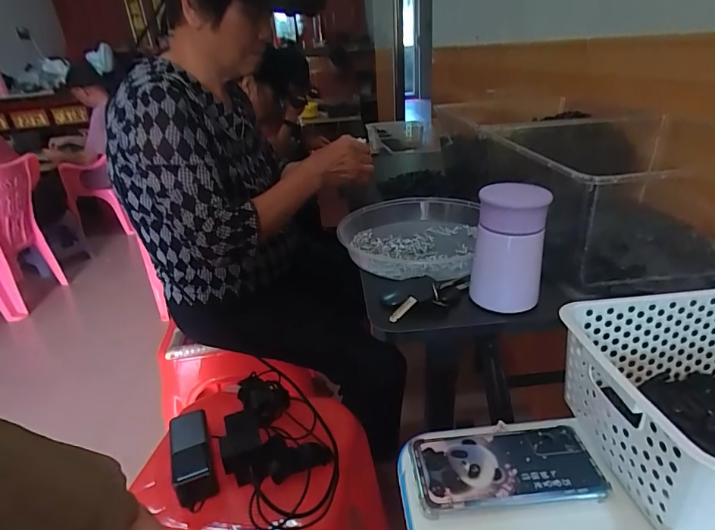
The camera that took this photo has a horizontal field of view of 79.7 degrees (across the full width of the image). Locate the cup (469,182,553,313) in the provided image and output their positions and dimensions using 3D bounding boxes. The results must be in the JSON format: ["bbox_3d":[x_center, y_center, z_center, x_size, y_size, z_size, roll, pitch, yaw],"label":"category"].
[{"bbox_3d":[0.160,-0.017,0.455,0.068,0.123,0.060,5,29,18],"label":"cup"}]

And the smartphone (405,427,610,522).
[{"bbox_3d":[0.134,0.185,0.392,0.161,0.010,0.074,-3,26,-2],"label":"smartphone"}]

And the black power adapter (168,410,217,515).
[{"bbox_3d":[-0.236,0.276,0.612,0.054,0.035,0.147,-15,29,-19],"label":"black power adapter"}]

